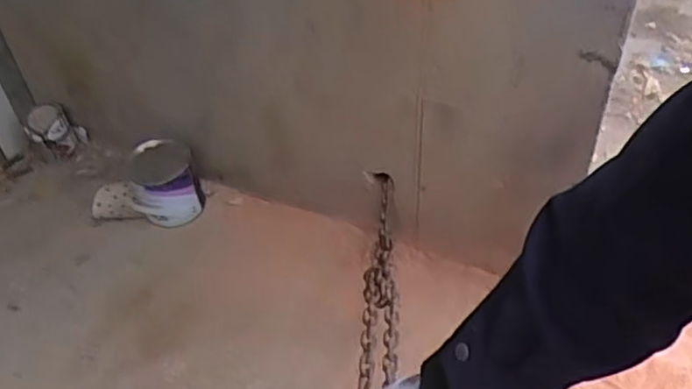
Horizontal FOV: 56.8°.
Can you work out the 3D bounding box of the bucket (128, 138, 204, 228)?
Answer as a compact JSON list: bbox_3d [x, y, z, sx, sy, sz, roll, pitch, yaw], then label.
[{"bbox_3d":[-0.439,-0.020,1.562,0.161,0.175,0.141,-10,44,-9],"label":"bucket"}]

